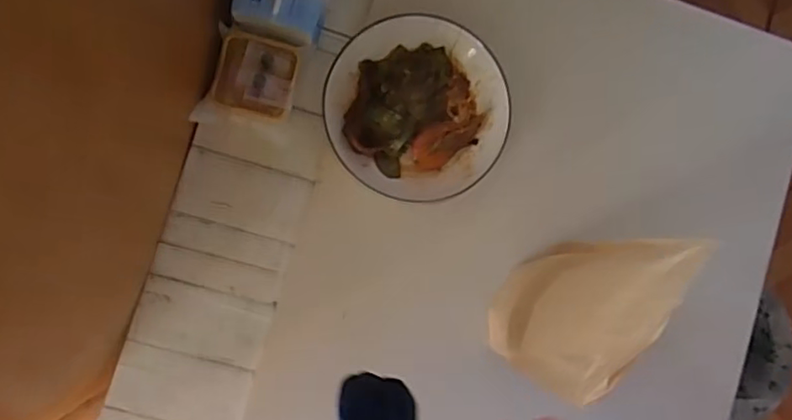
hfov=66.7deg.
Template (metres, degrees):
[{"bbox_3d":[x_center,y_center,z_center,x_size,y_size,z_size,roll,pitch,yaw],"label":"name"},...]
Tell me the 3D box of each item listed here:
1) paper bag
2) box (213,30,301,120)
[{"bbox_3d":[0.169,0.083,0.554,0.052,0.209,0.170,43,83,-3],"label":"paper bag"},{"bbox_3d":[-0.152,-0.146,0.653,0.084,0.027,0.079,13,86,-6],"label":"box"}]

